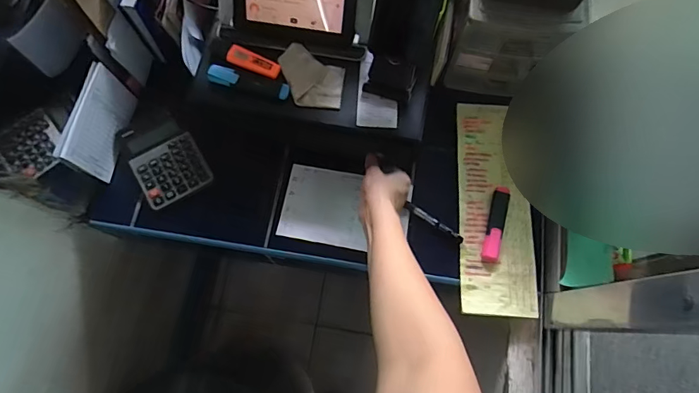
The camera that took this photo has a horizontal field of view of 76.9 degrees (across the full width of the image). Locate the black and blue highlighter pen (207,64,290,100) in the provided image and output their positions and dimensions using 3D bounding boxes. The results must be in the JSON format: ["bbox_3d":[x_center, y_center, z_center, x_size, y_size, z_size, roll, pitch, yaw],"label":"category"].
[{"bbox_3d":[-0.140,-0.160,0.613,0.112,0.012,0.027,12,72,3],"label":"black and blue highlighter pen"}]

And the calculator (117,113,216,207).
[{"bbox_3d":[-0.284,-0.061,0.675,0.100,0.017,0.140,-31,75,-10],"label":"calculator"}]

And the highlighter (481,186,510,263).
[{"bbox_3d":[0.222,0.039,0.662,0.026,0.011,0.118,16,73,4],"label":"highlighter"}]

